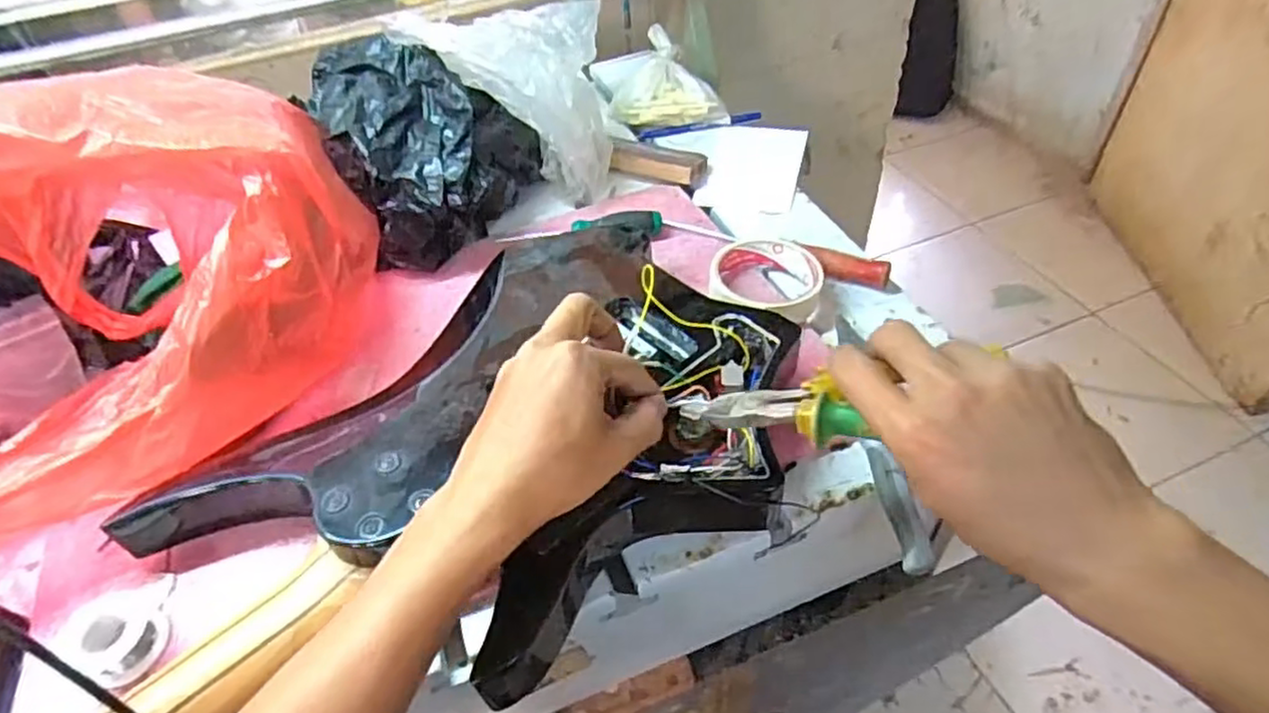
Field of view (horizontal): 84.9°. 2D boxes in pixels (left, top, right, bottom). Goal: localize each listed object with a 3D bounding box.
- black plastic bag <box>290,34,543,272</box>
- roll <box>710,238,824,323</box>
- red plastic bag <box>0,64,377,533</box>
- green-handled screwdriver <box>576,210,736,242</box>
[{"bbox_3d":[-0.178,-0.187,0.626,0.178,0.134,0.186,-16,48,-9],"label":"black plastic bag"},{"bbox_3d":[0.105,-0.062,0.569,0.087,0.036,0.079,-11,47,-5],"label":"roll"},{"bbox_3d":[-0.411,-0.030,0.433,0.447,0.238,0.258,-28,51,-19],"label":"red plastic bag"},{"bbox_3d":[0.017,-0.117,0.623,0.142,0.023,0.024,-1,47,4],"label":"green-handled screwdriver"}]

